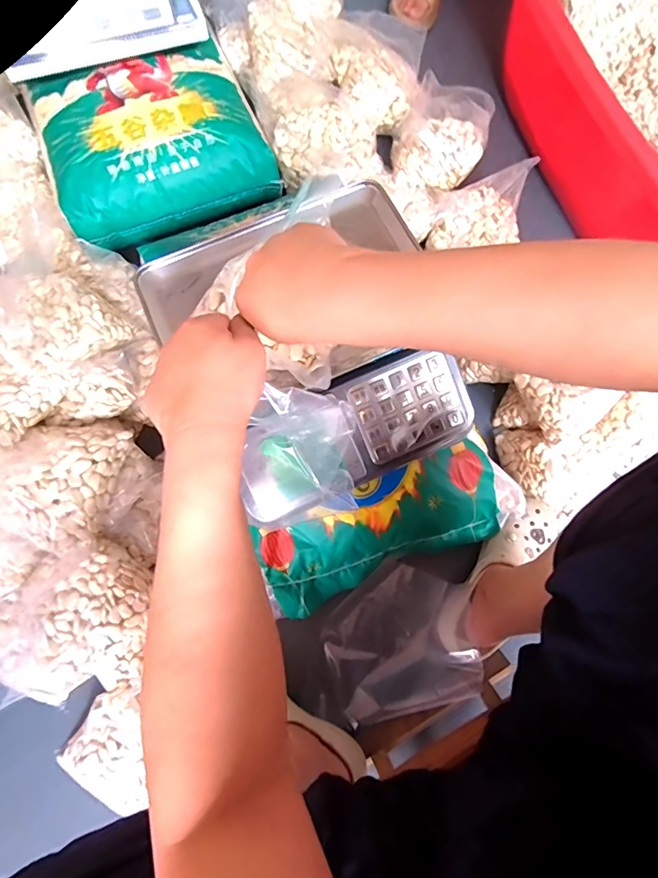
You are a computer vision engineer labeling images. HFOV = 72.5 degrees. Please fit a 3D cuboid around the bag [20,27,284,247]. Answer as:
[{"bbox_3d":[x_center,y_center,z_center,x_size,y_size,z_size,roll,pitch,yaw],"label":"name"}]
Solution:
[{"bbox_3d":[-0.306,-0.532,0.790,0.366,0.105,0.301,-19,77,-7],"label":"bag"}]

